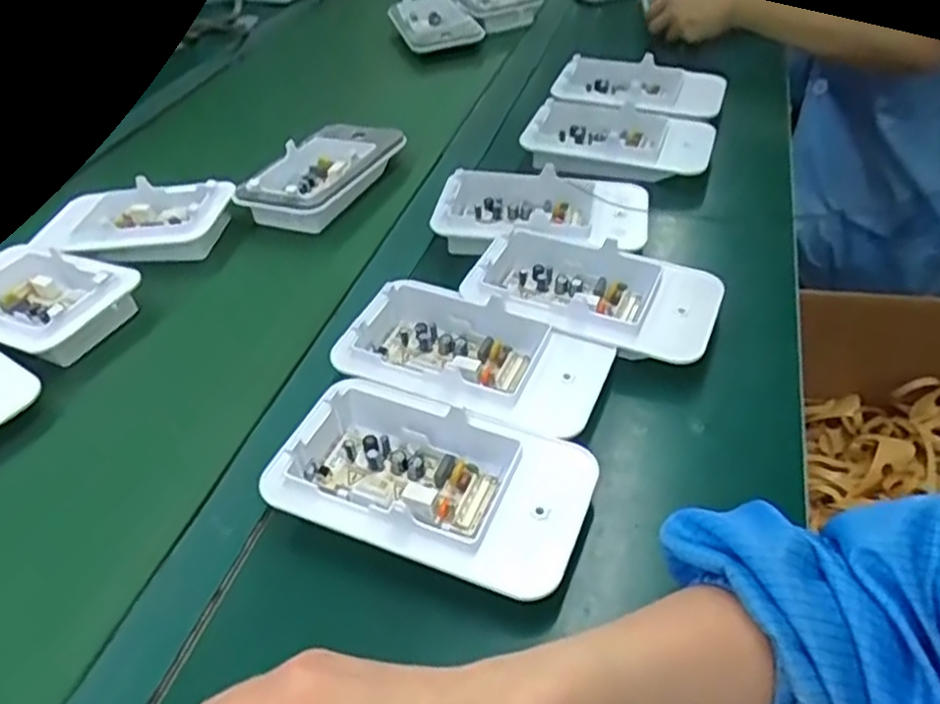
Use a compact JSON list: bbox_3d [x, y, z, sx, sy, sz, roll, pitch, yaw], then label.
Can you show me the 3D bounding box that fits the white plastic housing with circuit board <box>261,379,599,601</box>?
[{"bbox_3d":[-0.019,0.070,0.406,0.165,0.033,0.102,12,44,19],"label":"white plastic housing with circuit board"}]

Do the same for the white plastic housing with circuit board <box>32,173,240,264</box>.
[{"bbox_3d":[-0.311,-0.113,0.668,0.177,0.041,0.105,-5,41,1],"label":"white plastic housing with circuit board"}]

